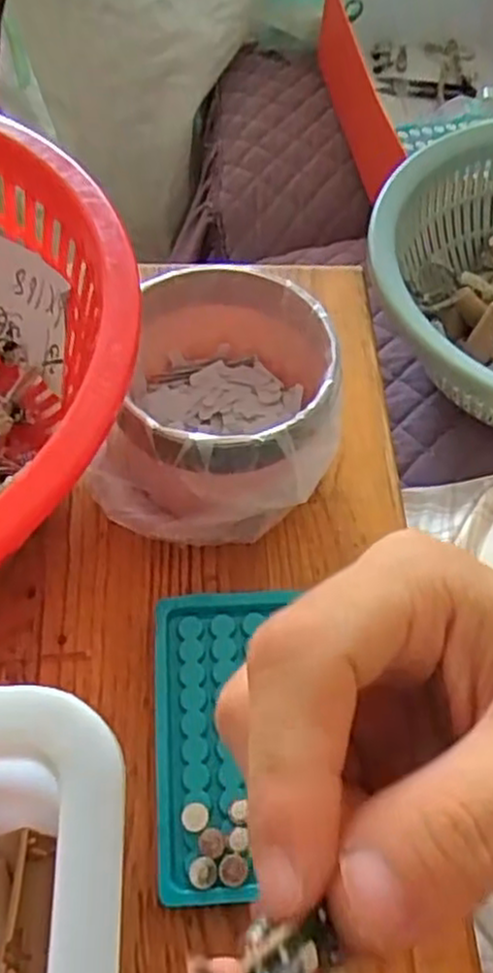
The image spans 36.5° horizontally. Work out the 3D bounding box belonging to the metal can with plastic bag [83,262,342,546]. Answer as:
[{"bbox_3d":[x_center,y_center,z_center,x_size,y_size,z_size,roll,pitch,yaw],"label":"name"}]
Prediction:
[{"bbox_3d":[-0.014,-0.039,0.392,0.113,0.084,0.123,13,56,5],"label":"metal can with plastic bag"}]

